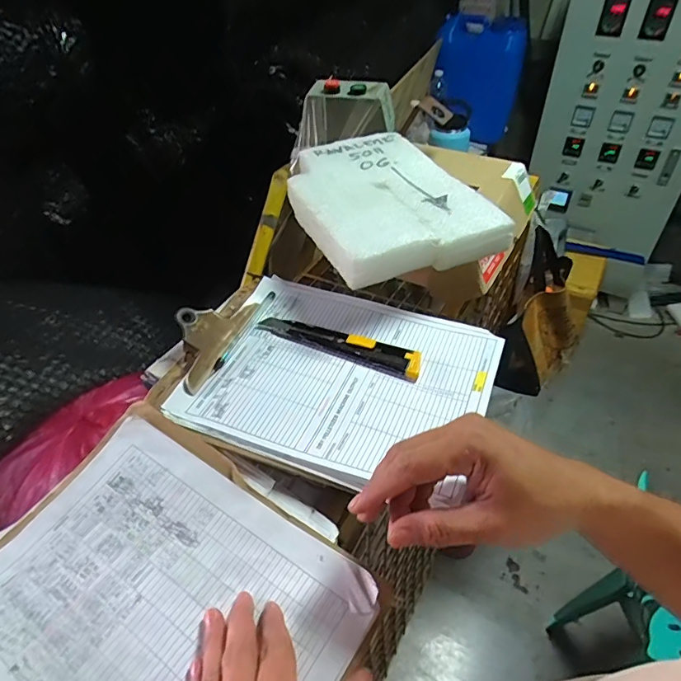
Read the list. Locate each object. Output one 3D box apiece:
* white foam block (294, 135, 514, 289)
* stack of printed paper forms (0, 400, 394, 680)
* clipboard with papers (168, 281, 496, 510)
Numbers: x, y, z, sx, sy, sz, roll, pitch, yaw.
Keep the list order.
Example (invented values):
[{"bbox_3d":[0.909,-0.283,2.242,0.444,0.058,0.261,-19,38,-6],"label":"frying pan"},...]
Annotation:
[{"bbox_3d":[0.048,-0.188,0.624,0.211,0.040,0.310,-17,45,-15],"label":"white foam block"},{"bbox_3d":[-0.141,0.187,0.354,0.289,0.029,0.222,25,49,26],"label":"stack of printed paper forms"},{"bbox_3d":[-0.011,0.031,0.500,0.315,0.029,0.235,14,46,16],"label":"clipboard with papers"}]

